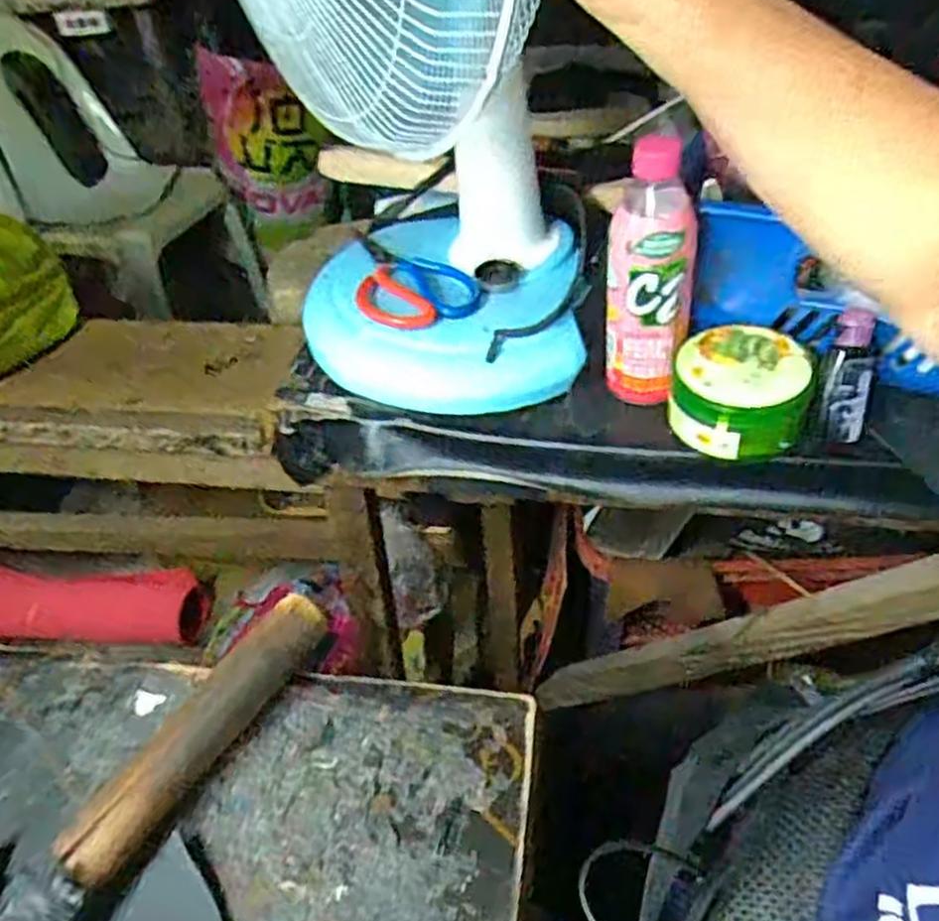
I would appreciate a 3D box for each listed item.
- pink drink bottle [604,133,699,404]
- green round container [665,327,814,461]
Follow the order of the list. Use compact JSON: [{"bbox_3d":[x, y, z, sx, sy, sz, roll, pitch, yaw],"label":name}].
[{"bbox_3d":[0.134,-0.133,0.580,0.063,0.196,0.051,7,44,12],"label":"pink drink bottle"},{"bbox_3d":[0.205,-0.052,0.593,0.100,0.057,0.097,10,45,16],"label":"green round container"}]

